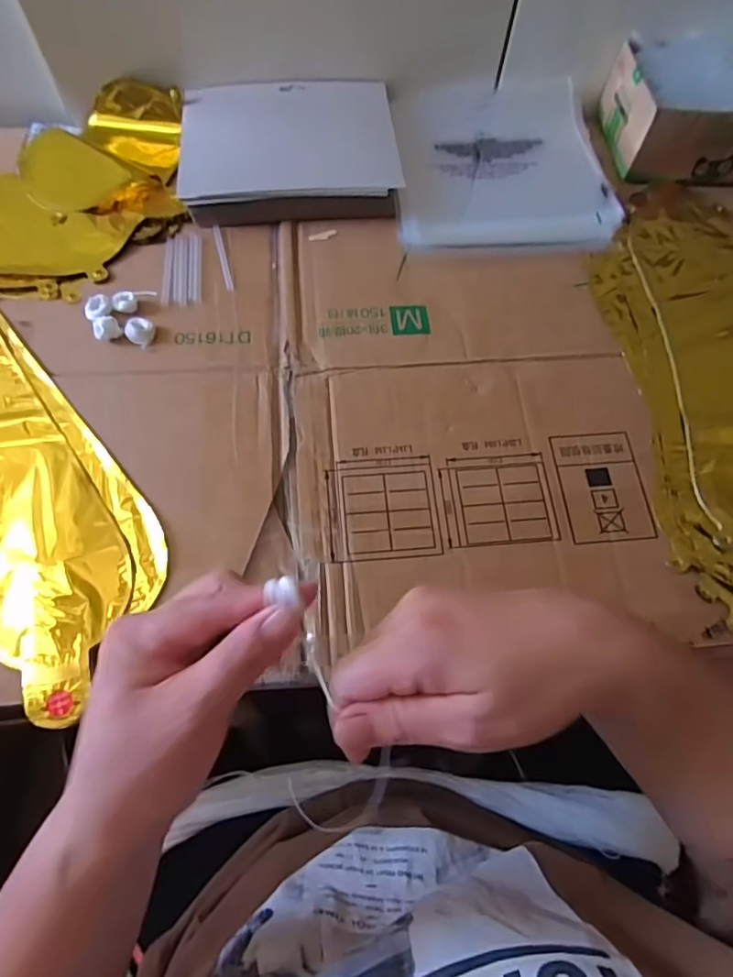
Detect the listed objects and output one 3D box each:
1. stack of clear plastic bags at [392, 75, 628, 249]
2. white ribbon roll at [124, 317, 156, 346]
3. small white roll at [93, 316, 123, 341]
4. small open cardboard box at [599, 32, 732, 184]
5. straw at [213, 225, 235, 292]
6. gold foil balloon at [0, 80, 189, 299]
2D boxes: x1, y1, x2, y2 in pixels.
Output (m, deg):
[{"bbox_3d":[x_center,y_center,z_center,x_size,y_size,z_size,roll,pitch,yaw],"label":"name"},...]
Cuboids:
[{"bbox_3d":[0.141,-0.344,0.566,0.216,0.015,0.240,0,67,-2],"label":"stack of clear plastic bags"},{"bbox_3d":[-0.190,-0.132,0.451,0.023,0.012,0.022,1,67,-2],"label":"white ribbon roll"},{"bbox_3d":[-0.215,-0.132,0.446,0.020,0.014,0.018,-30,71,-14],"label":"small white roll"},{"bbox_3d":[0.349,-0.384,0.550,0.181,0.068,0.133,-1,67,-3],"label":"small open cardboard box"},{"bbox_3d":[-0.132,-0.213,0.495,0.007,0.004,0.081,-13,68,-8],"label":"straw"},{"bbox_3d":[-0.389,-0.298,0.524,0.426,0.040,0.258,3,66,-1],"label":"gold foil balloon"}]

